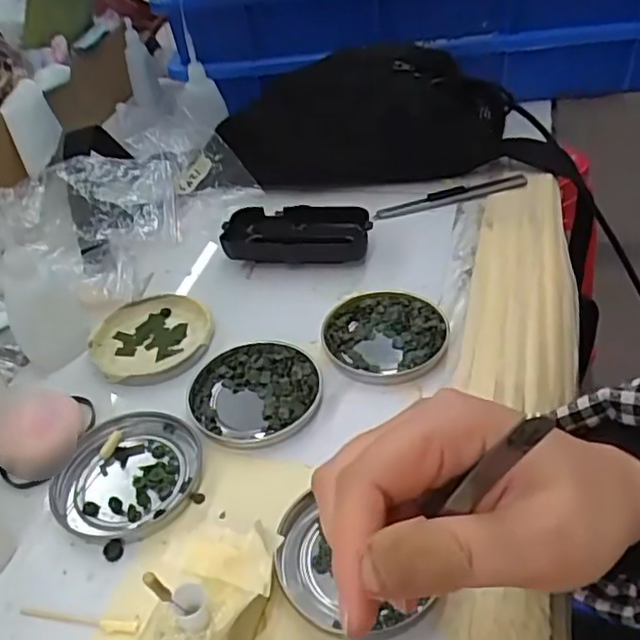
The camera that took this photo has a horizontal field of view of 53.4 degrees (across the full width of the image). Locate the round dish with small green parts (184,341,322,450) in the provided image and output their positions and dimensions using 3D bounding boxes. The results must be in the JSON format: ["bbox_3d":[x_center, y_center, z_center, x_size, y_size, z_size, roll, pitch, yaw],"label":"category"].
[{"bbox_3d":[-0.039,0.043,0.380,0.078,0.010,0.076,-4,41,3],"label":"round dish with small green parts"}]

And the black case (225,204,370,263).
[{"bbox_3d":[-0.018,-0.065,0.489,0.109,0.025,0.049,2,42,9],"label":"black case"}]

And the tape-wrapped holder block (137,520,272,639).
[{"bbox_3d":[-0.046,0.126,0.260,0.046,0.044,0.085,6,42,13],"label":"tape-wrapped holder block"}]

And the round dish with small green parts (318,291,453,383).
[{"bbox_3d":[0.040,0.009,0.407,0.078,0.009,0.076,-4,41,3],"label":"round dish with small green parts"}]

